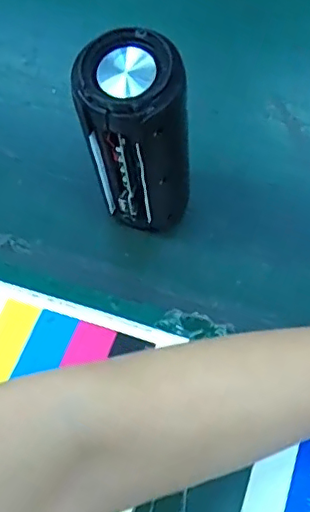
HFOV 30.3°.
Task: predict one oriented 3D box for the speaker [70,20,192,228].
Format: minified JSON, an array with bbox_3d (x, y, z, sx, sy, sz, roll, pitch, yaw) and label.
[{"bbox_3d":[-0.009,-0.068,0.368,0.057,0.148,0.049,3,60,6],"label":"speaker"}]

